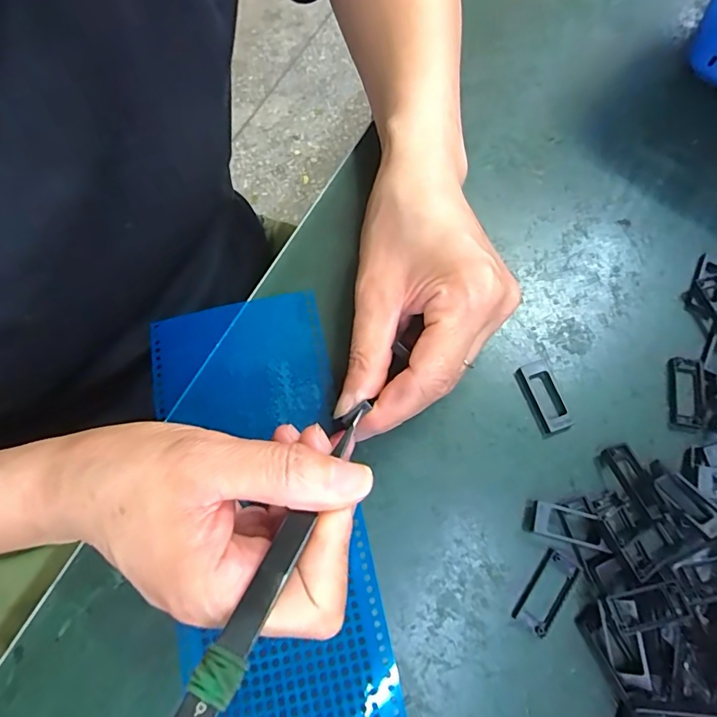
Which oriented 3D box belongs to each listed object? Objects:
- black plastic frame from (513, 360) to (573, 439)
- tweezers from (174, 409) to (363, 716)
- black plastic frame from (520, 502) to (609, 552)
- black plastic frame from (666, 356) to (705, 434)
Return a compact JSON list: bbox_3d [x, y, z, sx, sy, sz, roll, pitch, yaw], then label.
[{"bbox_3d":[0.095,0.020,0.250,0.019,0.004,0.038,-16,73,-7],"label":"black plastic frame"},{"bbox_3d":[-0.026,0.066,0.163,0.011,0.012,0.125,22,47,10],"label":"tweezers"},{"bbox_3d":[0.096,0.077,0.226,0.036,0.010,0.015,16,72,3],"label":"black plastic frame"},{"bbox_3d":[0.169,0.019,0.252,0.017,0.004,0.038,11,72,1],"label":"black plastic frame"}]

